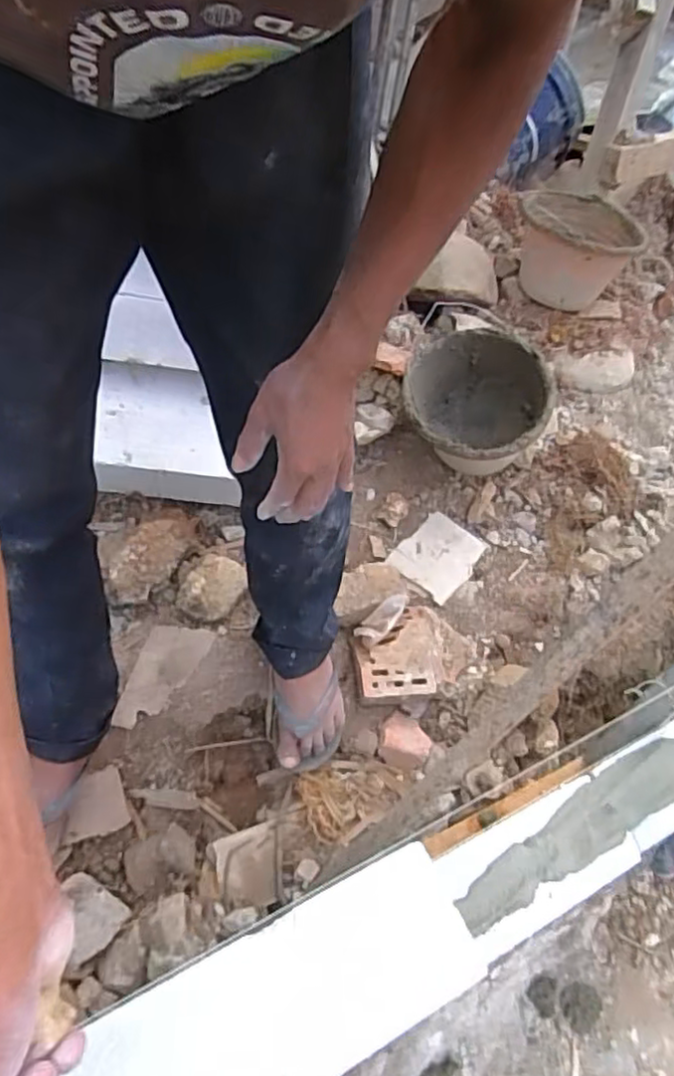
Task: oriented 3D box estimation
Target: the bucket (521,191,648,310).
[{"bbox_3d":[0.497,-0.605,1.386,0.238,0.163,0.238,3,50,-4],"label":"bucket"}]

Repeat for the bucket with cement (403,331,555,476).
[{"bbox_3d":[0.254,-0.224,1.192,0.246,0.180,0.246,-4,69,10],"label":"bucket with cement"}]

